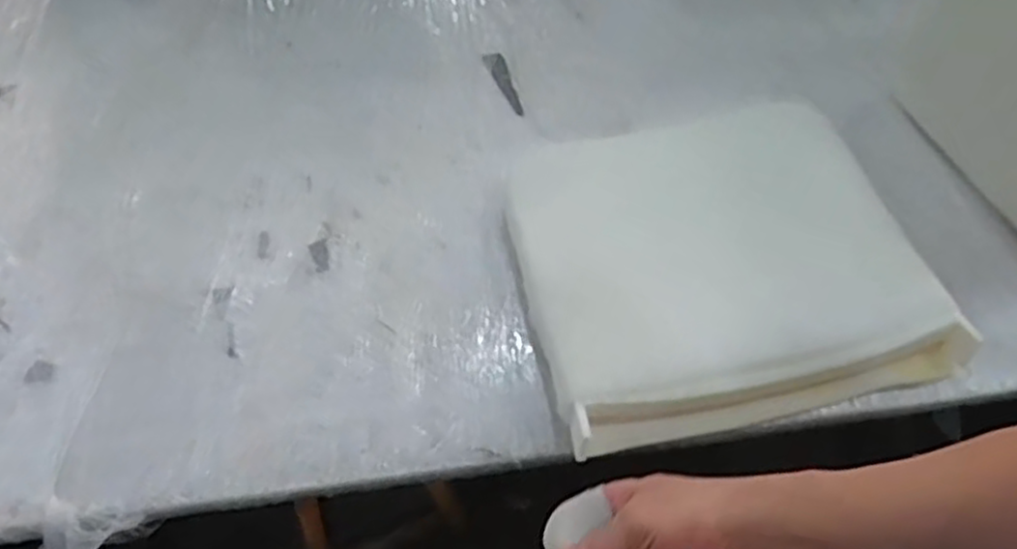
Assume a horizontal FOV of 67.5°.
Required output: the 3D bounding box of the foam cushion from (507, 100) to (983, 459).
[{"bbox_3d":[0.261,-0.026,0.956,0.475,0.098,0.420,-10,54,-6],"label":"foam cushion"}]

